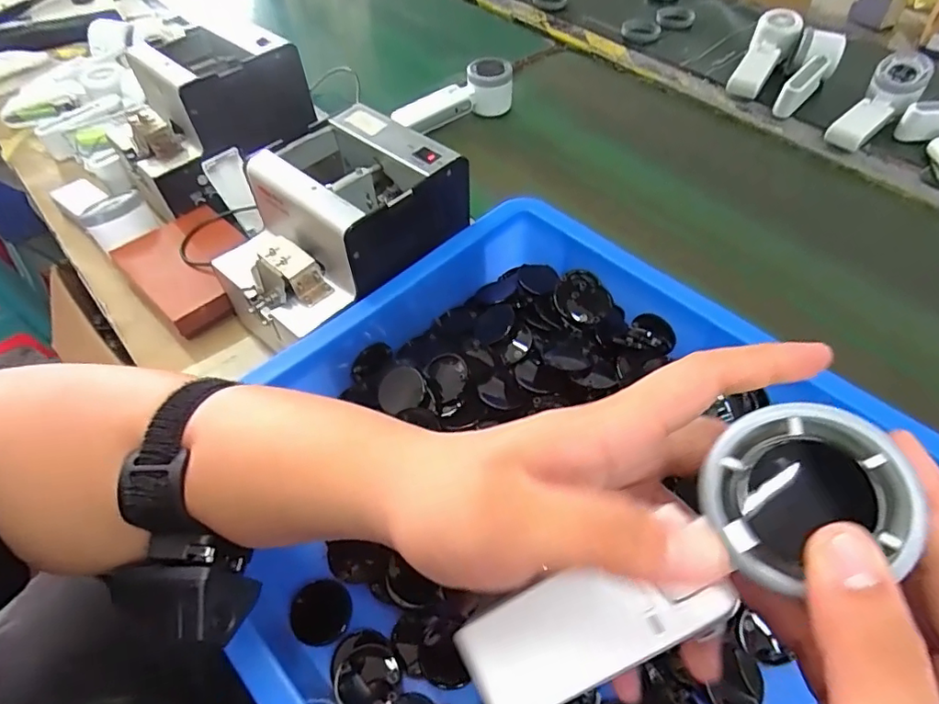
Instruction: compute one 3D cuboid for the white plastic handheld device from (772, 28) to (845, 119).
[{"bbox_3d":[0.450,-0.375,0.732,0.063,0.041,0.155,28,70,20],"label":"white plastic handheld device"}]

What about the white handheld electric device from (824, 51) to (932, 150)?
[{"bbox_3d":[0.507,-0.312,0.686,0.158,0.044,0.060,-41,62,-10],"label":"white handheld electric device"}]

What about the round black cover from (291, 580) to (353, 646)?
[{"bbox_3d":[-0.095,0.166,0.349,0.038,0.008,0.036,-7,53,-6],"label":"round black cover"}]

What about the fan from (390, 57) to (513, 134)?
[{"bbox_3d":[-0.019,-0.328,0.723,0.163,0.062,0.062,-20,54,3],"label":"fan"}]

